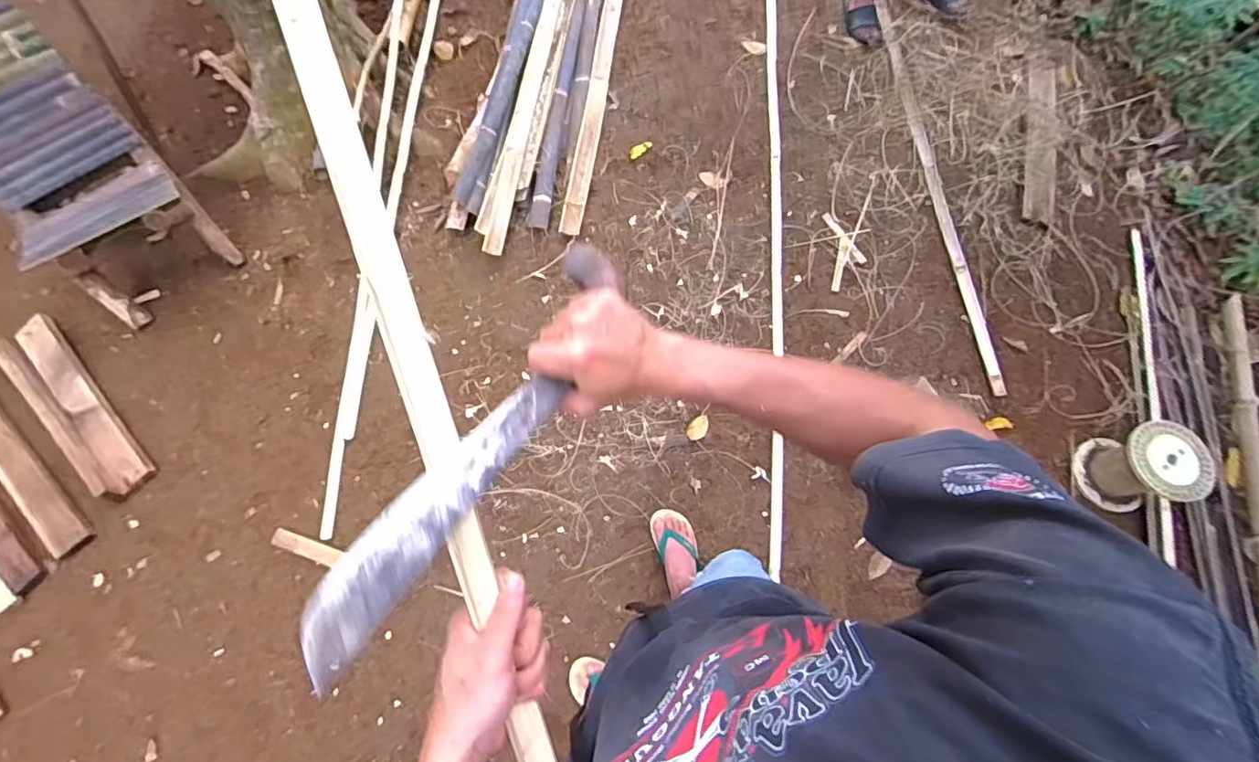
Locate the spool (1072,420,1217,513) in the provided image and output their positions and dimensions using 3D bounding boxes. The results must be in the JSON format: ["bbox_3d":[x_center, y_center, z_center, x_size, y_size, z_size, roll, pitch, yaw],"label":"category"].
[{"bbox_3d":[1.252,0.208,1.384,0.170,0.218,0.182,0,71,-1],"label":"spool"}]

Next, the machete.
[{"bbox_3d":[-0.104,0.031,0.433,0.057,0.030,0.376,25,58,10],"label":"machete"}]

